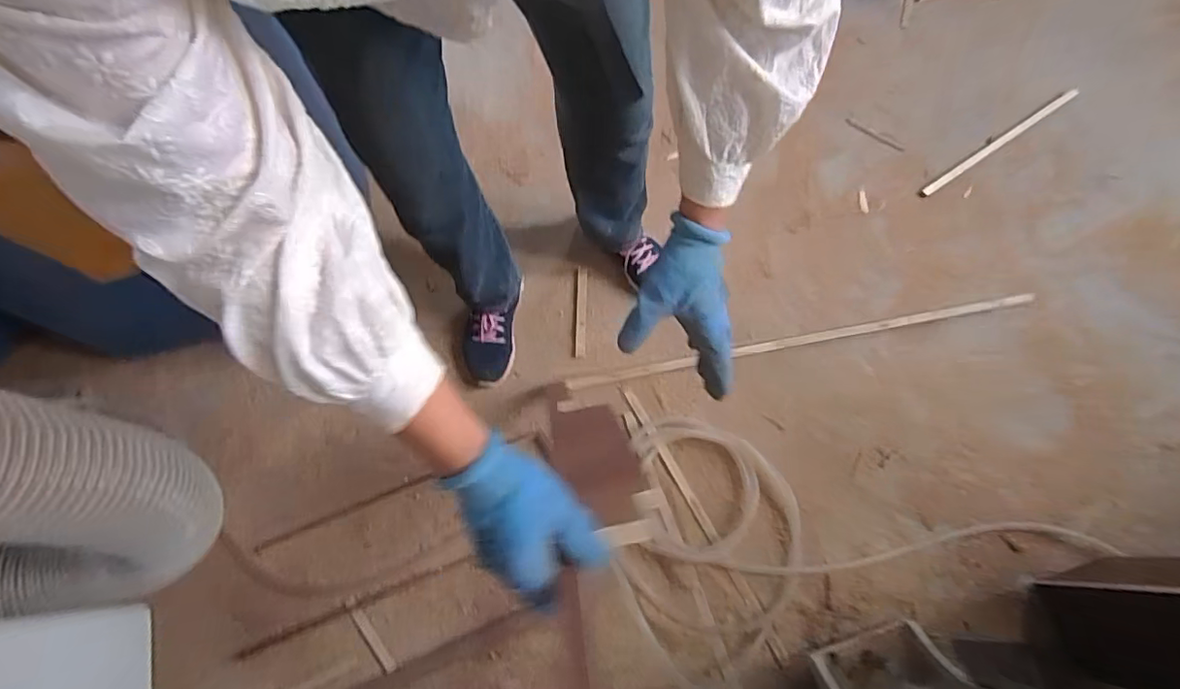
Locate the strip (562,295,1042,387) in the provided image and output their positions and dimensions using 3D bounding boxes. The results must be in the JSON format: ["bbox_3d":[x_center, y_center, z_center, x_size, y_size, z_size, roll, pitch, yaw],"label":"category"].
[{"bbox_3d":[0.433,-0.012,1.090,0.956,0.017,0.028,-11,69,-4],"label":"strip"}]

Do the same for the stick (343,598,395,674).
[{"bbox_3d":[-0.378,0.497,0.930,0.023,0.008,0.138,-37,73,-12],"label":"stick"}]

